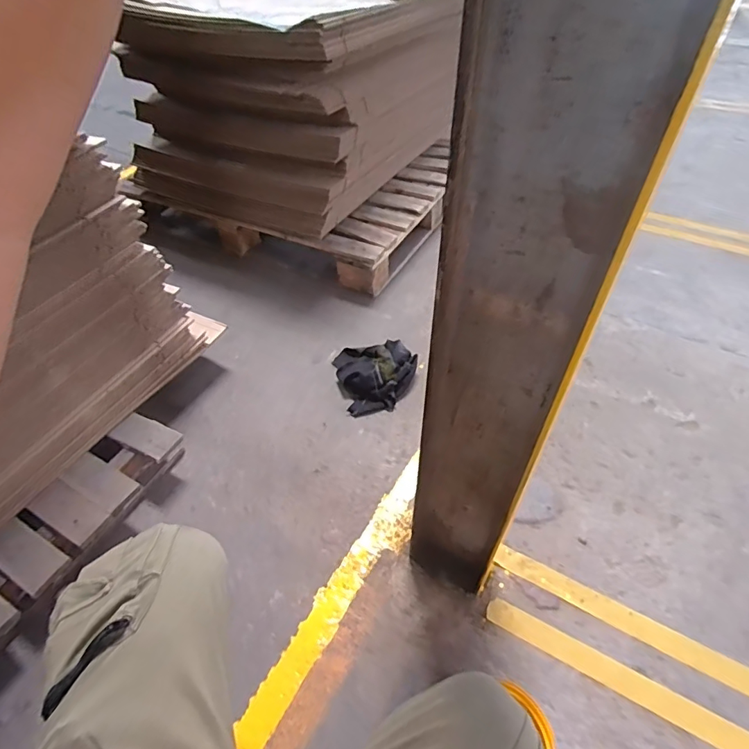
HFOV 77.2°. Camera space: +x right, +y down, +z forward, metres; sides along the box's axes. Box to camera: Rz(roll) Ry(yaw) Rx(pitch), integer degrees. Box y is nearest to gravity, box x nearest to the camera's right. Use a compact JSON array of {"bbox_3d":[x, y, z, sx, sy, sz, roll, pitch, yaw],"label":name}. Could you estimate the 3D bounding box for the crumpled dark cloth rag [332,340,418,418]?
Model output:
[{"bbox_3d":[0.005,-0.013,1.289,0.215,0.094,0.239,-10,47,-6],"label":"crumpled dark cloth rag"}]

